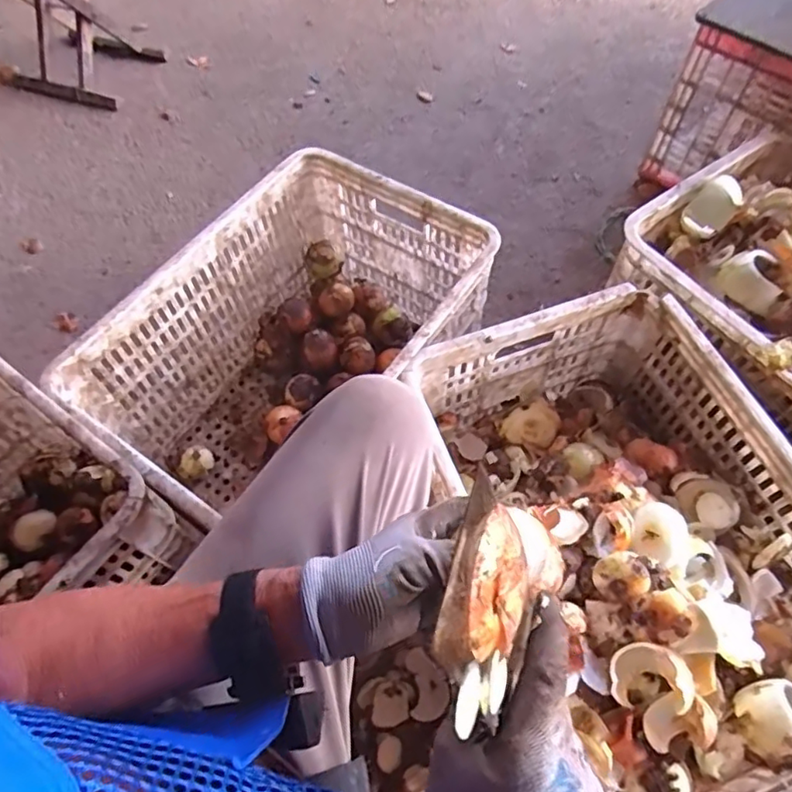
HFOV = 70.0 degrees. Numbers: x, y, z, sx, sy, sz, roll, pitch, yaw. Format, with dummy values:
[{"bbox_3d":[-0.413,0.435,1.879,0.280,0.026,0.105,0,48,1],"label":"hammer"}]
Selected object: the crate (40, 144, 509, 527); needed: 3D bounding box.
[{"bbox_3d":[-0.132,-0.043,0.838,0.350,0.308,0.511,31,66,18],"label":"crate"}]

